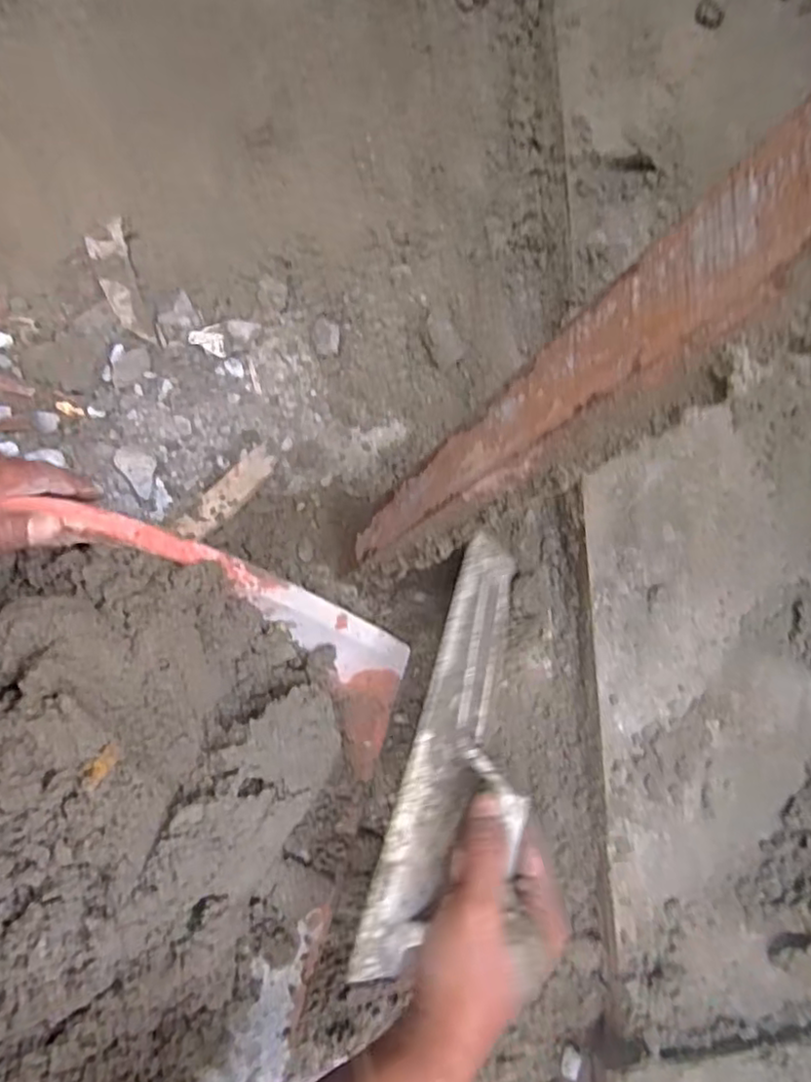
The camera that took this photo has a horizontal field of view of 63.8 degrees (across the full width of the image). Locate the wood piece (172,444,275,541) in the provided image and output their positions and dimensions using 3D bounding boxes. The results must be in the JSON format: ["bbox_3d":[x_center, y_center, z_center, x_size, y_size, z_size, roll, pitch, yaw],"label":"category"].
[{"bbox_3d":[-0.150,-0.039,0.548,0.028,0.012,0.098,40,74,2],"label":"wood piece"}]

